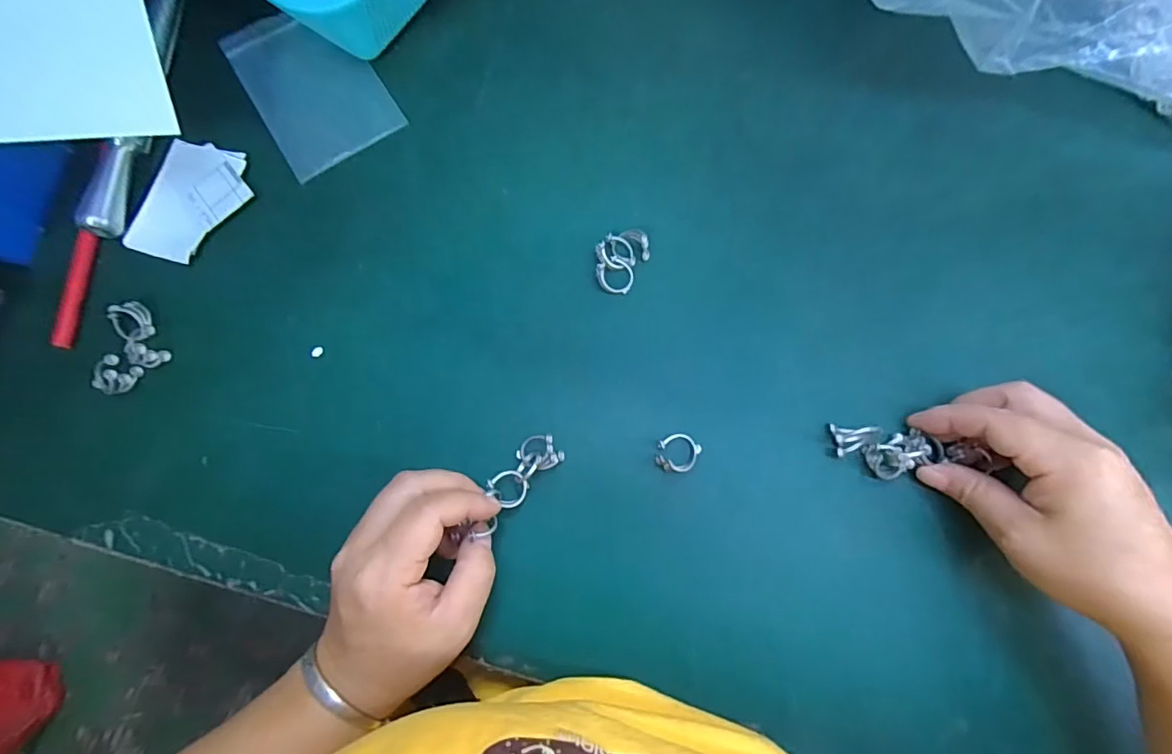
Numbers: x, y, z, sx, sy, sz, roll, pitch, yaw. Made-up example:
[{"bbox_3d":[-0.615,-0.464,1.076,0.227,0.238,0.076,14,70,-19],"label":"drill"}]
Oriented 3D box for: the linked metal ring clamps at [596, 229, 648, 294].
[{"bbox_3d":[0.021,-0.074,0.322,0.028,0.015,0.042,31,81,7],"label":"linked metal ring clamps"}]

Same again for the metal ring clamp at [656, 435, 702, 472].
[{"bbox_3d":[0.053,0.044,0.302,0.027,0.016,0.021,2,79,1],"label":"metal ring clamp"}]

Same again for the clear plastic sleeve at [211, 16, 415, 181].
[{"bbox_3d":[-0.181,-0.194,0.347,0.077,0.005,0.117,-31,84,-9],"label":"clear plastic sleeve"}]

